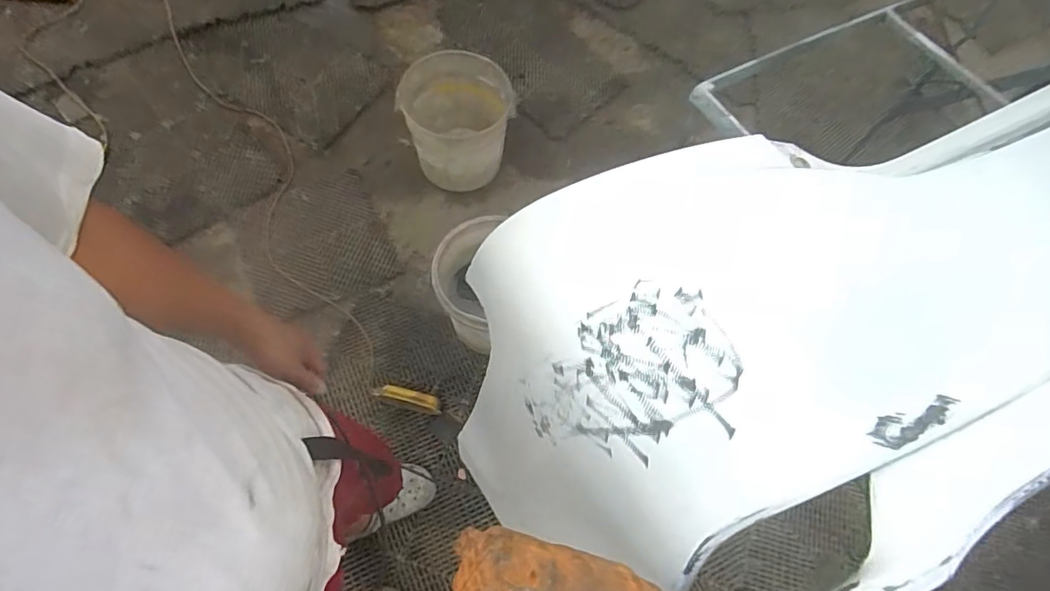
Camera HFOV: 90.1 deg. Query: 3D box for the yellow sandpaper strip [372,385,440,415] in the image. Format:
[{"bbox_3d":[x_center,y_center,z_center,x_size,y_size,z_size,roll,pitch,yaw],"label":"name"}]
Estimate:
[{"bbox_3d":[-0.318,0.277,1.411,0.186,0.067,0.051,12,68,2],"label":"yellow sandpaper strip"}]

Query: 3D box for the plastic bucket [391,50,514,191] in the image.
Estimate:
[{"bbox_3d":[-0.206,-0.520,1.645,0.325,0.306,0.322,2,67,-4],"label":"plastic bucket"}]

